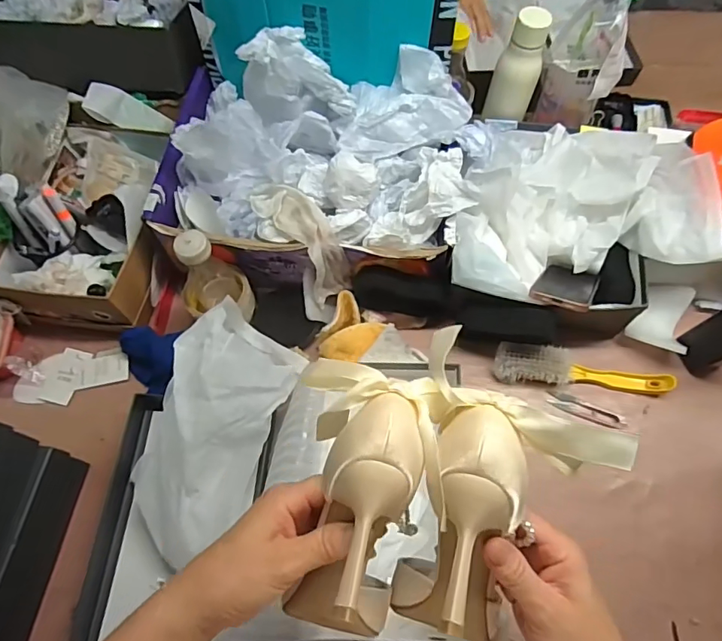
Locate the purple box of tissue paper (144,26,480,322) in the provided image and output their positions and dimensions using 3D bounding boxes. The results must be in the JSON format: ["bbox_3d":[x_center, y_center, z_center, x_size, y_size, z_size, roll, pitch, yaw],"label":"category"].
[{"bbox_3d":[-0.066,-0.206,0.669,0.416,0.196,0.321,7,65,4],"label":"purple box of tissue paper"}]

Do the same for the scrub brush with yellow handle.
[{"bbox_3d":[0.302,0.068,0.683,0.232,0.037,0.051,4,65,3],"label":"scrub brush with yellow handle"}]

